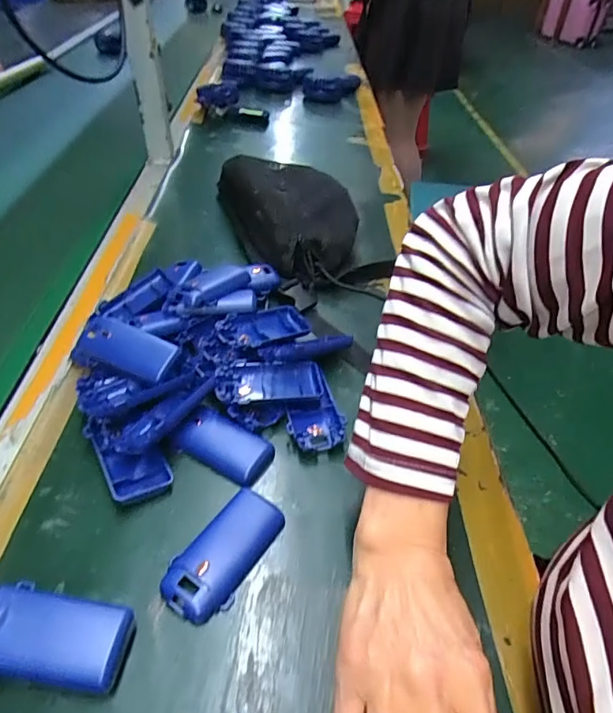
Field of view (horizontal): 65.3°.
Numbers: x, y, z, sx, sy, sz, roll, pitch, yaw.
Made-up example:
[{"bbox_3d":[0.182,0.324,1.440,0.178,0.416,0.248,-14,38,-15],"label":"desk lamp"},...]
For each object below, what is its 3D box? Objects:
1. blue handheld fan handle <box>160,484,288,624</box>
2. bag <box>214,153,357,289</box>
[{"bbox_3d":[-0.059,0.136,0.335,0.048,0.018,0.092,24,47,22],"label":"blue handheld fan handle"},{"bbox_3d":[-0.015,-0.195,0.643,0.160,0.068,0.272,-12,45,-15],"label":"bag"}]

